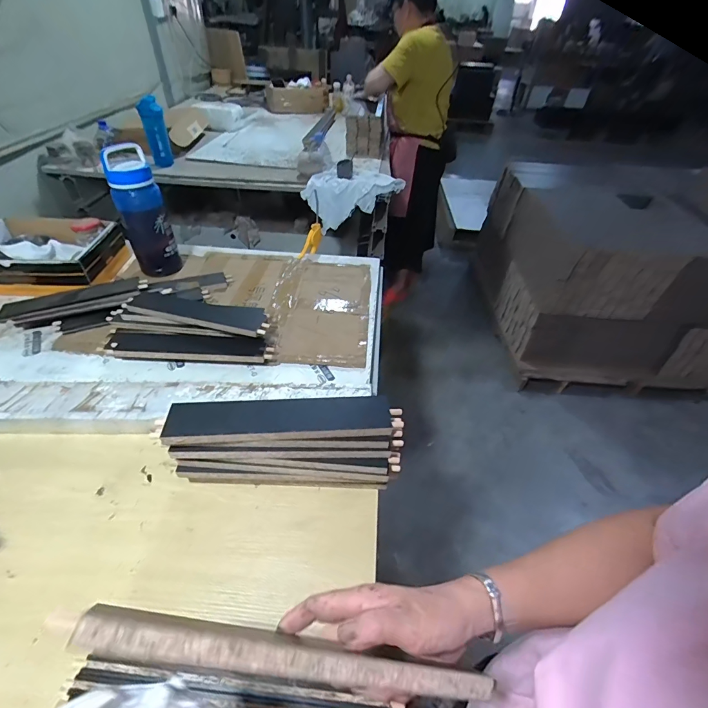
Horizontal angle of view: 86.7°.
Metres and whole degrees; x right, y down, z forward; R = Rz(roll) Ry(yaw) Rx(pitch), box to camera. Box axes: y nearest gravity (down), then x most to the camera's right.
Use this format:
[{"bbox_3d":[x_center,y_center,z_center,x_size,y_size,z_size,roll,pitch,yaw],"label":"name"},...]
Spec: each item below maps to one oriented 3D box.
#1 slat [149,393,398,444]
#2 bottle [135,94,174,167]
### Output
[{"bbox_3d":[-0.092,0.083,0.495,0.297,0.016,0.062,-1,44,-6],"label":"slat"},{"bbox_3d":[-0.783,-0.870,1.492,0.083,0.242,0.070,-28,52,-29],"label":"bottle"}]

